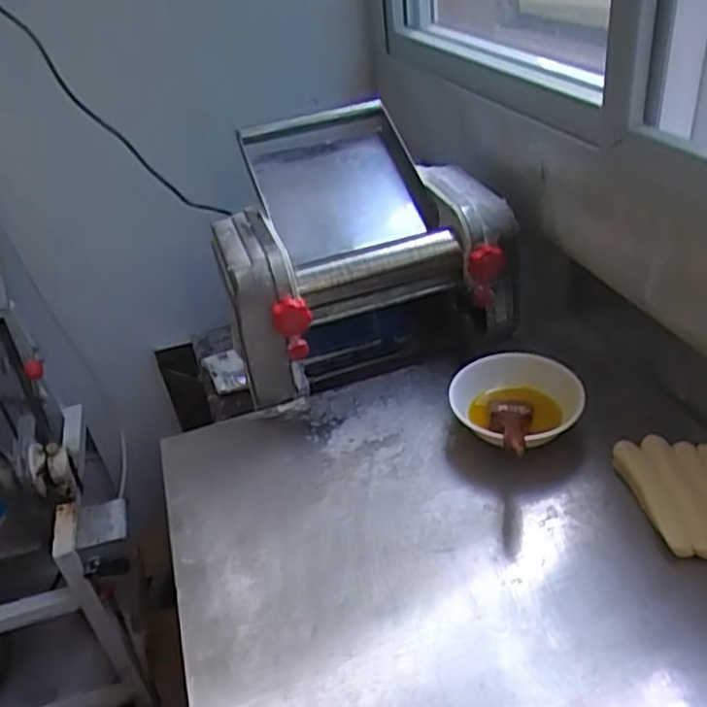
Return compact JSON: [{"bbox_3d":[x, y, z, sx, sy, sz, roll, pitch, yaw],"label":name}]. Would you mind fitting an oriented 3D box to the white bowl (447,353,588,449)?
[{"bbox_3d":[0.188,0.064,0.790,0.143,0.061,0.148,-4,35,3],"label":"white bowl"}]

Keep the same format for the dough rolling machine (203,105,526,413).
[{"bbox_3d":[-0.007,-0.136,0.982,0.379,0.285,0.358,-18,36,-16],"label":"dough rolling machine"}]

